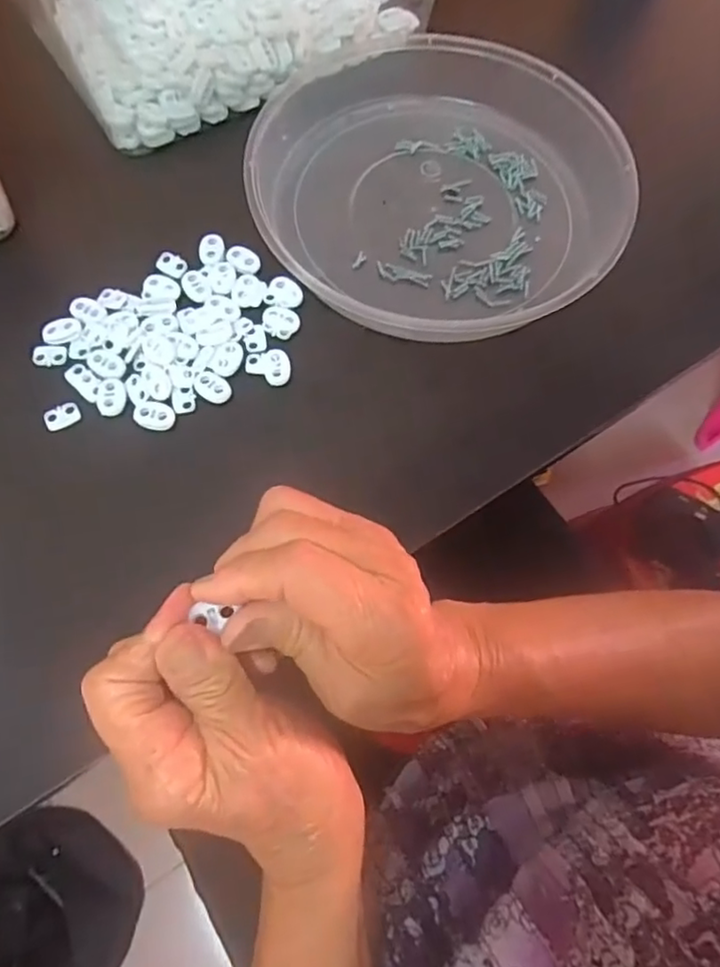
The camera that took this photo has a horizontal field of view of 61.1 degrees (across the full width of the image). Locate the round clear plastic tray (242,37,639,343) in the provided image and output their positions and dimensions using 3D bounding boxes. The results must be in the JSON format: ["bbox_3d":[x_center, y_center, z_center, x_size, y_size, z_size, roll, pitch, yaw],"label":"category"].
[{"bbox_3d":[0.052,-0.202,0.396,0.230,0.037,0.223,1,69,-3],"label":"round clear plastic tray"}]

